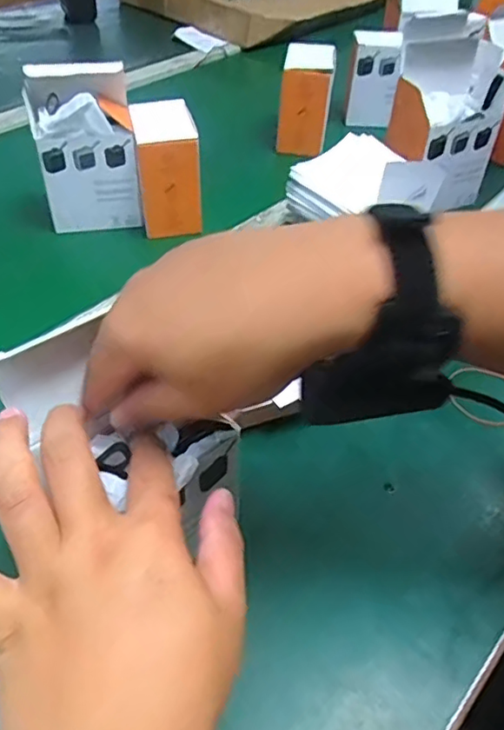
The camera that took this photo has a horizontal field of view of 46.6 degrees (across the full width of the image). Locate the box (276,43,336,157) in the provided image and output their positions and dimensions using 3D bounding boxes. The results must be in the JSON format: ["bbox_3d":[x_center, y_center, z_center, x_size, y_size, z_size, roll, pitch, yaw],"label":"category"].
[{"bbox_3d":[0.075,-0.362,0.802,0.066,0.120,0.088,8,45,7],"label":"box"}]

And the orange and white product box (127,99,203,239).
[{"bbox_3d":[-0.097,-0.222,0.661,0.063,0.117,0.094,-8,46,-9],"label":"orange and white product box"}]

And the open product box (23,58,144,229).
[{"bbox_3d":[-0.177,-0.231,0.626,0.101,0.164,0.054,-9,46,-10],"label":"open product box"}]

